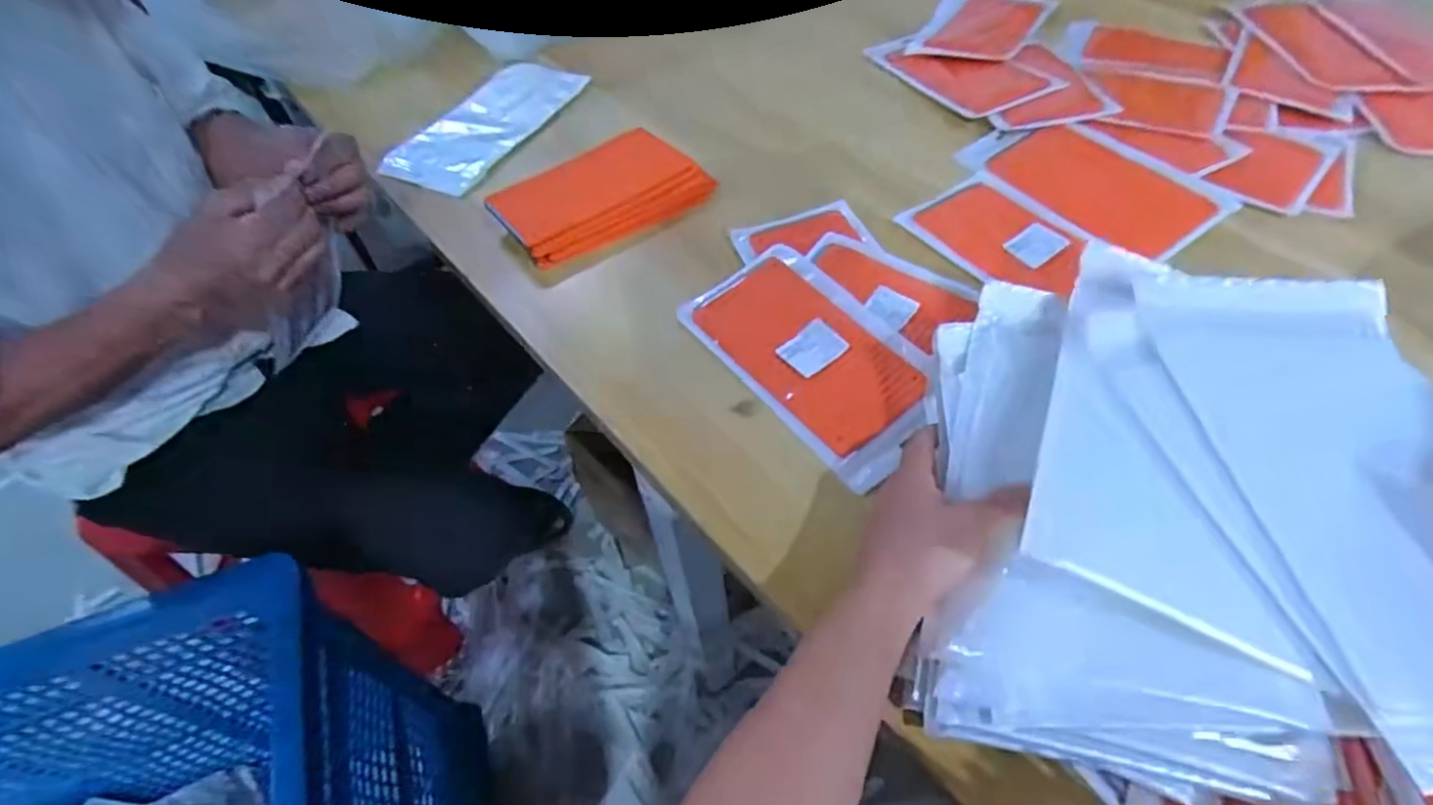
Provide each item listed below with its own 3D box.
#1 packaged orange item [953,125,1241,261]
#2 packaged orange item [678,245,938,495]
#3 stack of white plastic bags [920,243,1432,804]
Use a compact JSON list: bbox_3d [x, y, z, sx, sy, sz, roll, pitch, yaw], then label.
[{"bbox_3d":[0.373,-0.224,0.679,0.123,0.010,0.229,-36,57,-6],"label":"packaged orange item"},{"bbox_3d":[0.081,-0.044,0.564,0.125,0.016,0.230,-33,57,-19],"label":"packaged orange item"},{"bbox_3d":[0.280,0.050,0.385,0.287,0.080,0.299,7,56,10],"label":"stack of white plastic bags"}]

